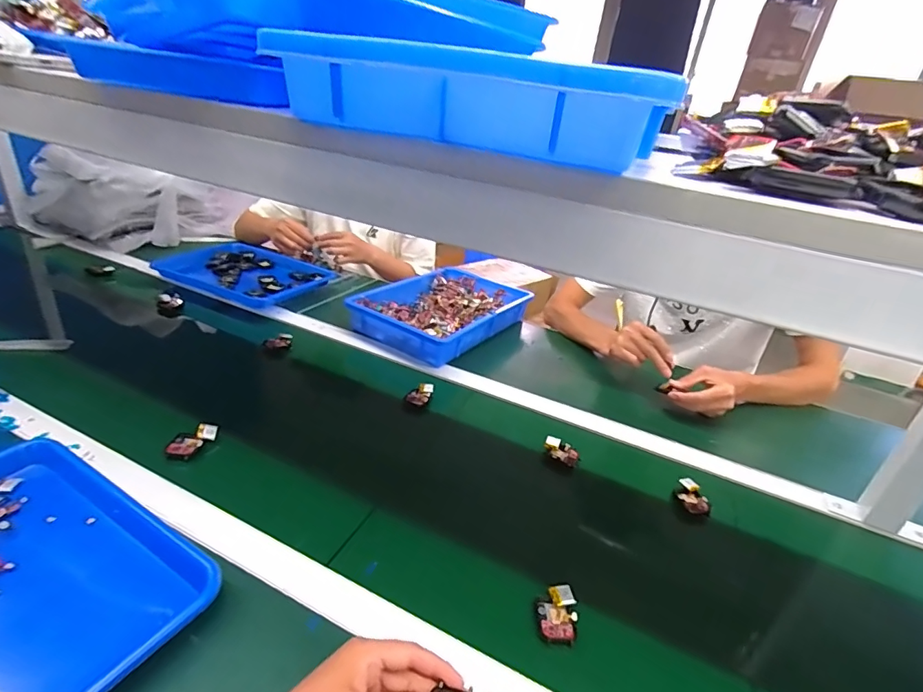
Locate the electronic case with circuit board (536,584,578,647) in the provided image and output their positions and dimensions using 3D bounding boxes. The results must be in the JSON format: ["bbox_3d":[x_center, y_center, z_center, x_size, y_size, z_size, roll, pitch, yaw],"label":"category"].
[{"bbox_3d":[0.093,0.259,0.464,0.038,0.013,0.052,8,28,5],"label":"electronic case with circuit board"}]

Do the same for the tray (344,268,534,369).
[{"bbox_3d":[-0.040,-0.079,1.039,0.256,0.062,0.369,22,32,29],"label":"tray"}]

